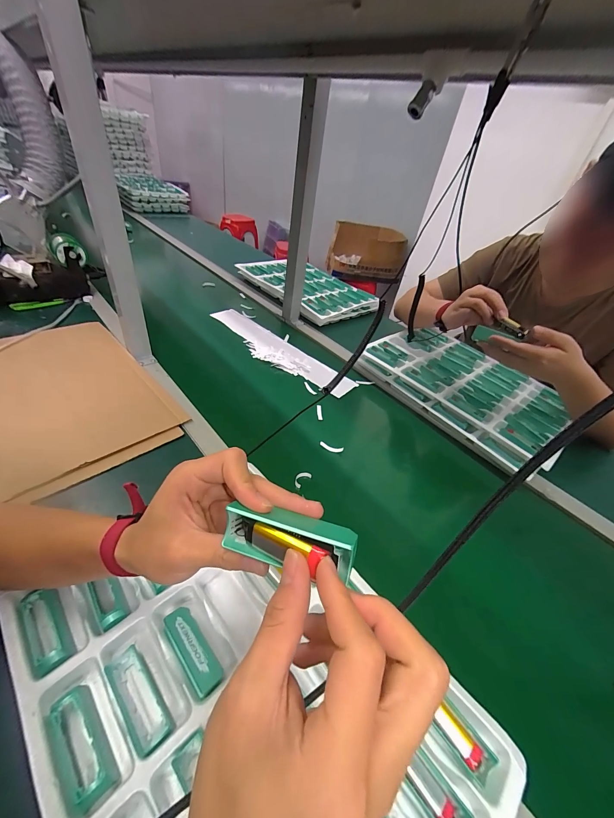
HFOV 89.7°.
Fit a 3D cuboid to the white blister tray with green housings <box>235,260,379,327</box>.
[{"bbox_3d":[0.000,-0.440,1.111,0.293,0.048,0.458,-27,53,-32],"label":"white blister tray with green housings"}]

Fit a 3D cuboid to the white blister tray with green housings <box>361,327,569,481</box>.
[{"bbox_3d":[0.389,-0.061,0.756,0.300,0.049,0.463,-21,51,-31],"label":"white blister tray with green housings"}]

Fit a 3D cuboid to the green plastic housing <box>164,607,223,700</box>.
[{"bbox_3d":[-0.116,0.245,0.314,0.026,0.020,0.081,-27,54,-34],"label":"green plastic housing"}]

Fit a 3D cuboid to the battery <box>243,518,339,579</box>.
[{"bbox_3d":[-0.013,0.078,0.175,0.060,0.015,0.013,3,36,26],"label":"battery"}]

